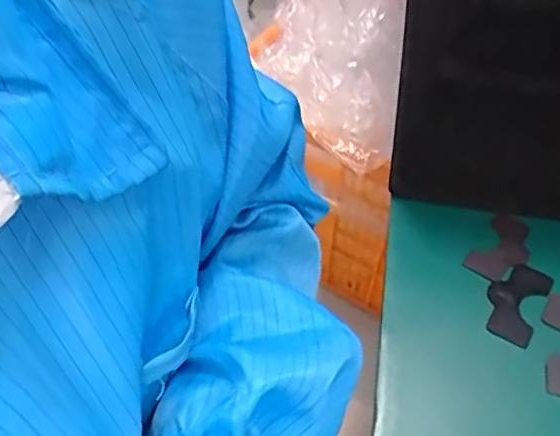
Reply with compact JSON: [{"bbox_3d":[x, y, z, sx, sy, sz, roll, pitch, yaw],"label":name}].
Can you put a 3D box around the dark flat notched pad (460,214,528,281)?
[{"bbox_3d":[0.141,0.019,0.372,0.029,0.006,0.054,31,55,23],"label":"dark flat notched pad"}]

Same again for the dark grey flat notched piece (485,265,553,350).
[{"bbox_3d":[0.140,0.050,0.350,0.030,0.006,0.056,27,54,20],"label":"dark grey flat notched piece"}]

